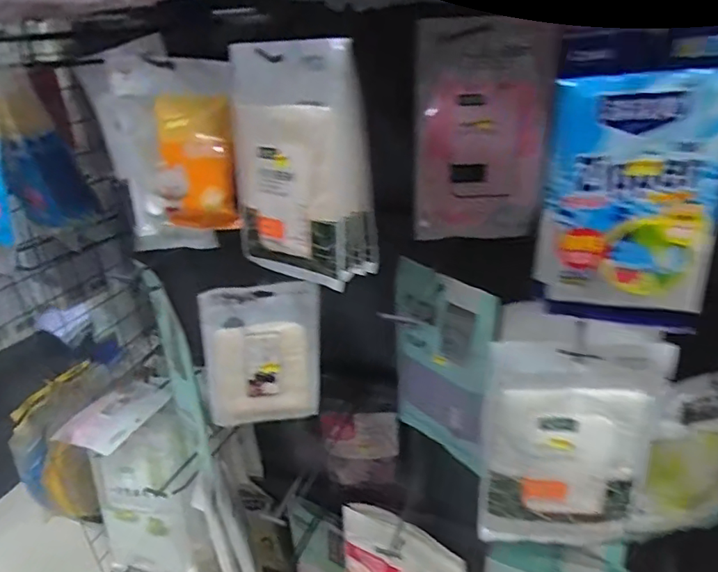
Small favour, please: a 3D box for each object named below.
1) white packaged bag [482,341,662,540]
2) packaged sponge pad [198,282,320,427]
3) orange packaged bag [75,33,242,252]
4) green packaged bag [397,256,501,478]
[{"bbox_3d":[0.222,0.178,0.562,0.169,0.257,0.030,1,29,9],"label":"white packaged bag"},{"bbox_3d":[-0.115,0.086,0.629,0.139,0.183,0.023,-10,29,-11],"label":"packaged sponge pad"},{"bbox_3d":[-0.207,-0.149,0.588,0.145,0.196,0.049,-7,29,-7],"label":"orange packaged bag"},{"bbox_3d":[0.117,0.114,0.713,0.155,0.291,0.035,23,38,39],"label":"green packaged bag"}]

